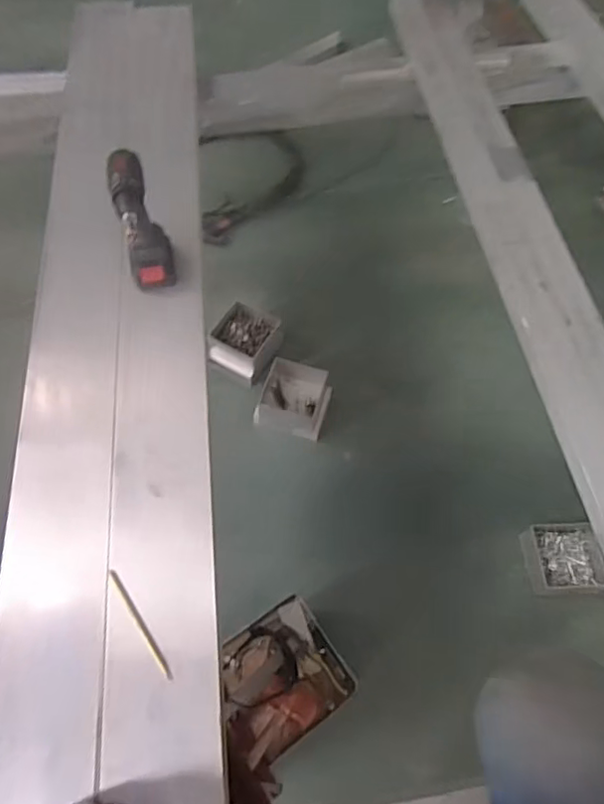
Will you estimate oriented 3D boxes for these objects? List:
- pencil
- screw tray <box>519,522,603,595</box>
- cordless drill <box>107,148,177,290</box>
[{"bbox_3d":[-0.222,0.304,0.788,0.012,0.007,0.165,-32,68,-16],"label":"pencil"},{"bbox_3d":[0.625,0.370,1.376,0.175,0.048,0.152,-2,62,-4],"label":"screw tray"},{"bbox_3d":[-0.264,-0.278,0.959,0.081,0.214,0.147,-17,65,-10],"label":"cordless drill"}]

